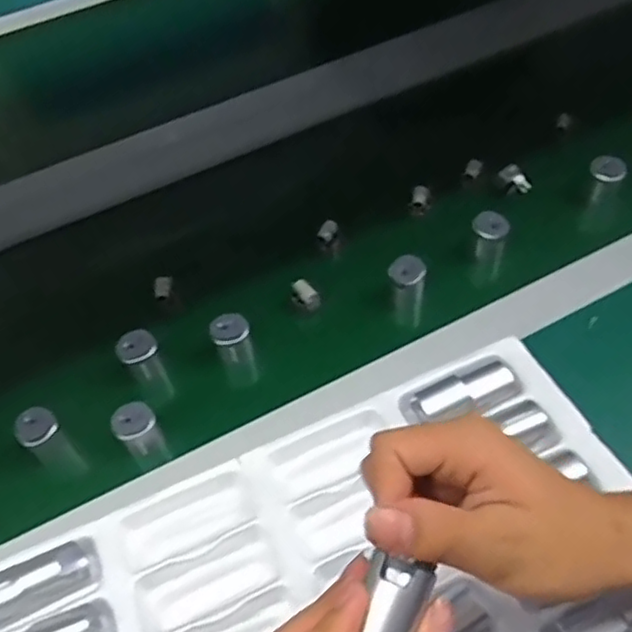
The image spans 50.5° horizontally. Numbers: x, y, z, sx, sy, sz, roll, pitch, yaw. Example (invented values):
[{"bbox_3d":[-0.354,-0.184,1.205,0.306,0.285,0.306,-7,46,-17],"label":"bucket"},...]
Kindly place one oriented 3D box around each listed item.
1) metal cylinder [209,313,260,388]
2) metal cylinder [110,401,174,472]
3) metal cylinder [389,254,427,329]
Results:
[{"bbox_3d":[-0.068,0.031,0.567,0.031,0.077,0.027,-11,56,-5],"label":"metal cylinder"},{"bbox_3d":[-0.134,0.094,0.518,0.030,0.067,0.026,-35,61,-20],"label":"metal cylinder"},{"bbox_3d":[0.080,-0.020,0.595,0.030,0.071,0.030,-1,55,2],"label":"metal cylinder"}]

